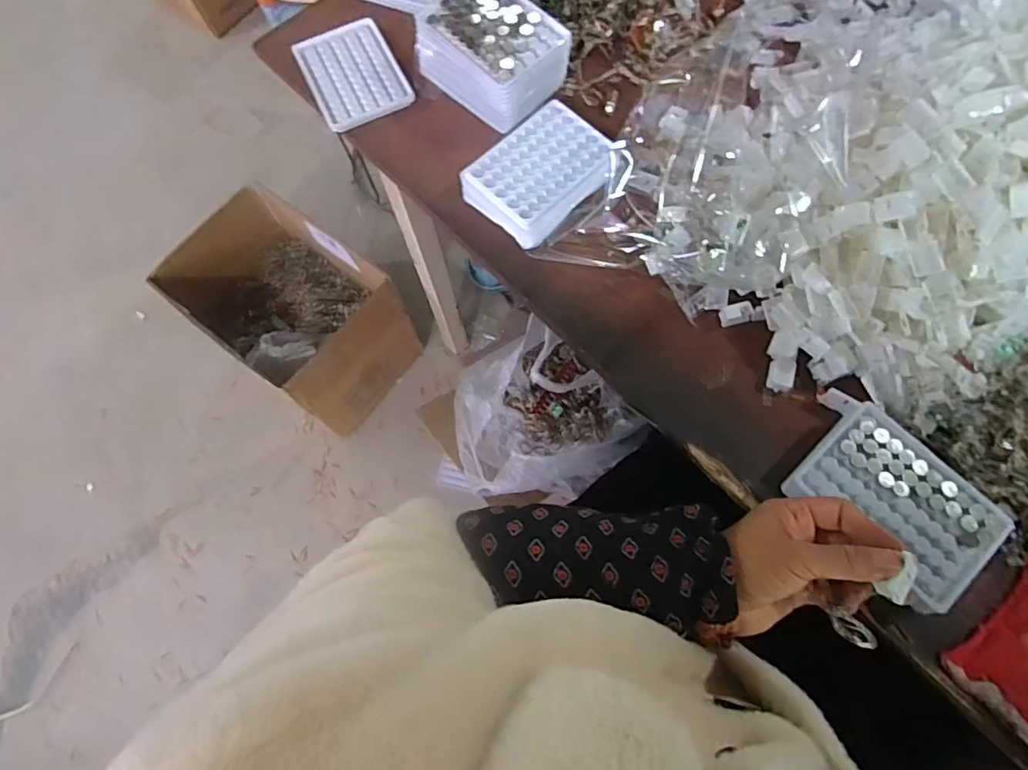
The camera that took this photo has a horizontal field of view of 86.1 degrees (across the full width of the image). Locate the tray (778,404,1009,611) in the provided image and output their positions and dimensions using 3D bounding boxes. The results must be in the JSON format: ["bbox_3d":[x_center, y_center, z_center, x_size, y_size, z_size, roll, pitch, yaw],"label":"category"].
[{"bbox_3d":[0.291,0.087,0.414,0.102,0.018,0.132,-43,74,-5],"label":"tray"}]

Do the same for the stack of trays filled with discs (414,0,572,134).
[{"bbox_3d":[-0.021,-0.338,0.562,0.111,0.058,0.141,-40,74,-11],"label":"stack of trays filled with discs"}]

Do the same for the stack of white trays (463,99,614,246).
[{"bbox_3d":[0.025,-0.202,0.533,0.130,0.032,0.101,-39,74,-11],"label":"stack of white trays"}]

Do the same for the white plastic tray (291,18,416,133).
[{"bbox_3d":[-0.177,-0.341,0.601,0.095,0.009,0.131,-25,72,-7],"label":"white plastic tray"}]

